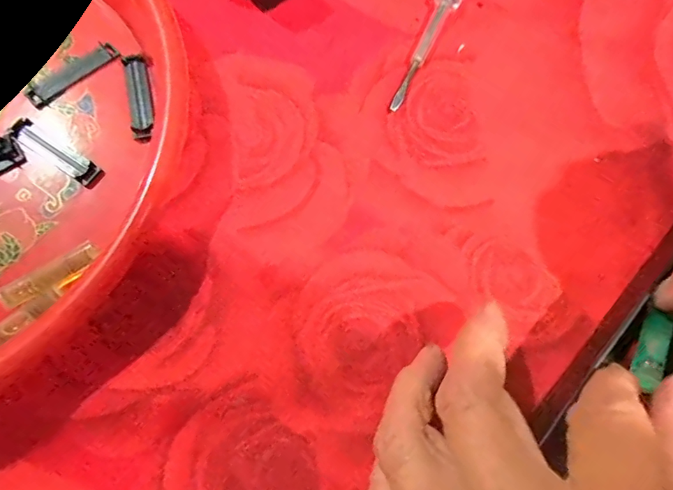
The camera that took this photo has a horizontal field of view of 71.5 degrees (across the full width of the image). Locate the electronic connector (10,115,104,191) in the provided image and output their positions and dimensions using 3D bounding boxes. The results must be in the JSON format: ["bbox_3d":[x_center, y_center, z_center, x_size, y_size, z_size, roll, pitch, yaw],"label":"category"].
[{"bbox_3d":[-0.125,-0.042,0.208,0.046,0.004,0.010,34,76,8],"label":"electronic connector"}]

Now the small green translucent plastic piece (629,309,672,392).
[{"bbox_3d":[0.115,0.039,0.171,0.008,0.011,0.037,37,51,9],"label":"small green translucent plastic piece"}]

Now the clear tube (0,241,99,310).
[{"bbox_3d":[-0.117,0.012,0.191,0.038,0.006,0.011,-34,77,-10],"label":"clear tube"}]

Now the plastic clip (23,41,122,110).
[{"bbox_3d":[-0.124,-0.081,0.220,0.012,0.004,0.045,44,78,10],"label":"plastic clip"}]

